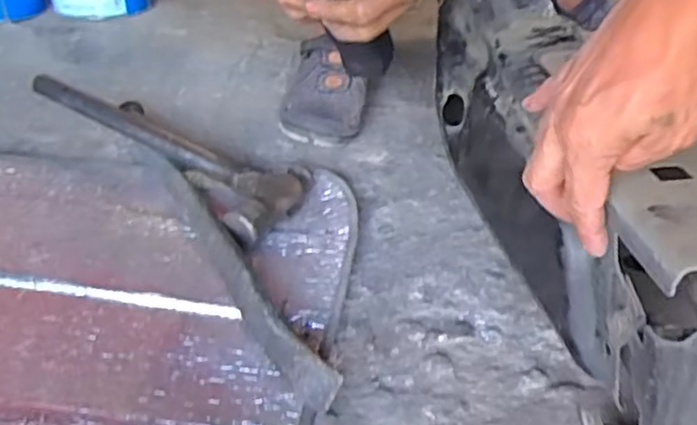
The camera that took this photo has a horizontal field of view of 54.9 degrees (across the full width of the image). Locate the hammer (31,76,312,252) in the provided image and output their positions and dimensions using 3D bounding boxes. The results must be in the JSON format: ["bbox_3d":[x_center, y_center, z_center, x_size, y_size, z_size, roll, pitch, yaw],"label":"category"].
[{"bbox_3d":[-0.194,-0.076,0.731,0.341,0.079,0.112,23,39,31],"label":"hammer"}]

